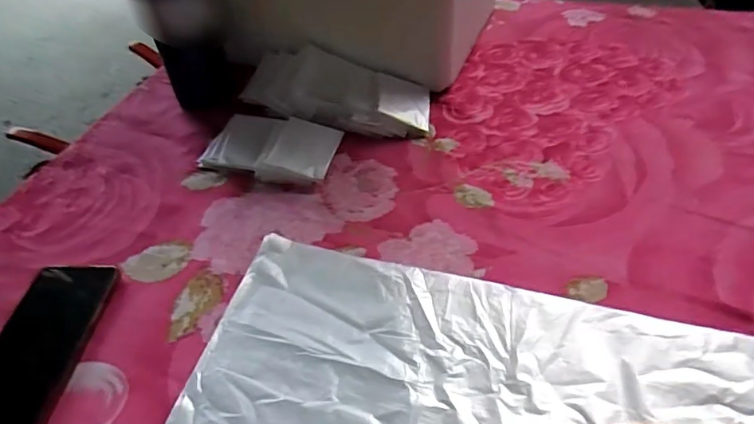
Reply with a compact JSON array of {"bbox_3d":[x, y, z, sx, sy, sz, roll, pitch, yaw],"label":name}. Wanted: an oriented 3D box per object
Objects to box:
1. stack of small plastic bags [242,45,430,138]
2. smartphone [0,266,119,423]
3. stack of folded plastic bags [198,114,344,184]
[{"bbox_3d":[-0.047,-0.145,0.615,0.222,0.057,0.098,10,48,15],"label":"stack of small plastic bags"},{"bbox_3d":[-0.272,0.109,0.408,0.075,0.010,0.164,1,46,7],"label":"smartphone"},{"bbox_3d":[-0.119,-0.069,0.557,0.146,0.030,0.086,7,47,13],"label":"stack of folded plastic bags"}]

